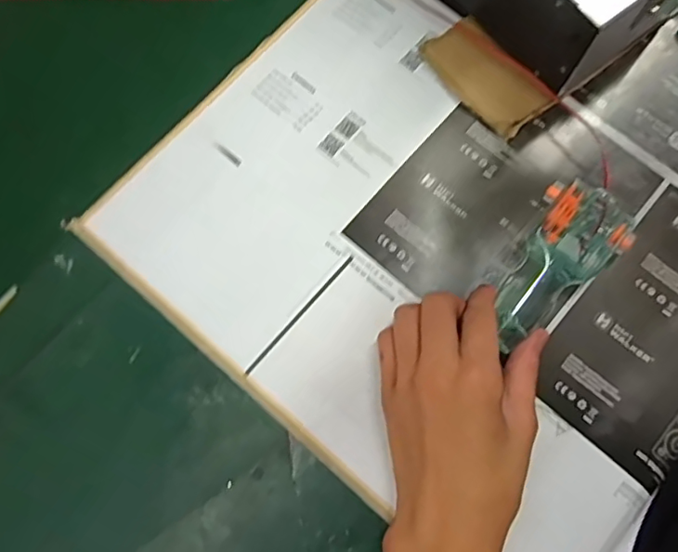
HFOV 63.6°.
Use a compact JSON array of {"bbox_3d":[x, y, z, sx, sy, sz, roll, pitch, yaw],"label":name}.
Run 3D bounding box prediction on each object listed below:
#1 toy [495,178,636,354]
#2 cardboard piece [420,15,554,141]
[{"bbox_3d":[0.140,-0.006,0.355,0.057,0.027,0.120,37,83,8],"label":"toy"},{"bbox_3d":[0.106,-0.146,0.400,0.046,0.017,0.093,-36,79,-8],"label":"cardboard piece"}]

